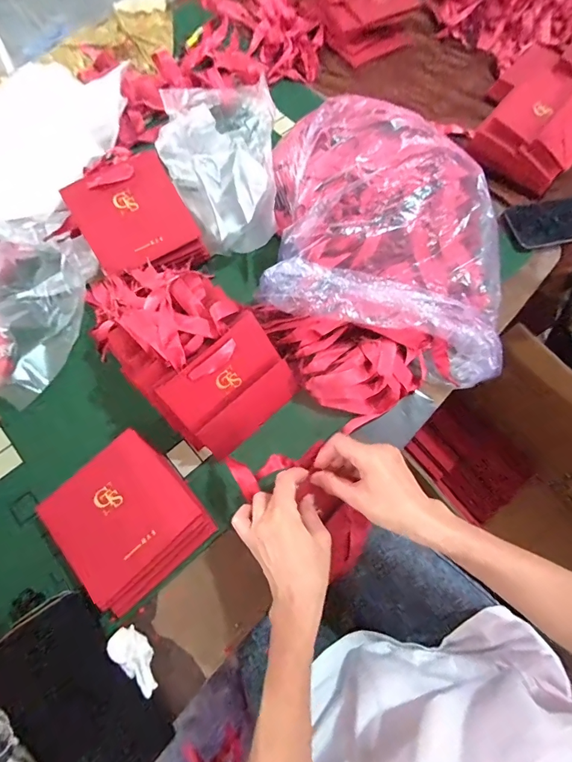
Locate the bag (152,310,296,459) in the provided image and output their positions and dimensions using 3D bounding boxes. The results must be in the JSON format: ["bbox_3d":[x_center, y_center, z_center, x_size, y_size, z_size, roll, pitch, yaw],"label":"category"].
[{"bbox_3d":[-0.060,0.009,0.466,0.137,0.009,0.120,-41,120,-13],"label":"bag"}]

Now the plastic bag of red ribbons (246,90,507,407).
[{"bbox_3d":[0.119,-0.164,0.501,0.287,0.129,0.361,0,70,0],"label":"plastic bag of red ribbons"}]

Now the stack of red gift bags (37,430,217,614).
[{"bbox_3d":[-0.183,0.158,0.454,0.142,0.036,0.162,-40,75,-13],"label":"stack of red gift bags"}]

